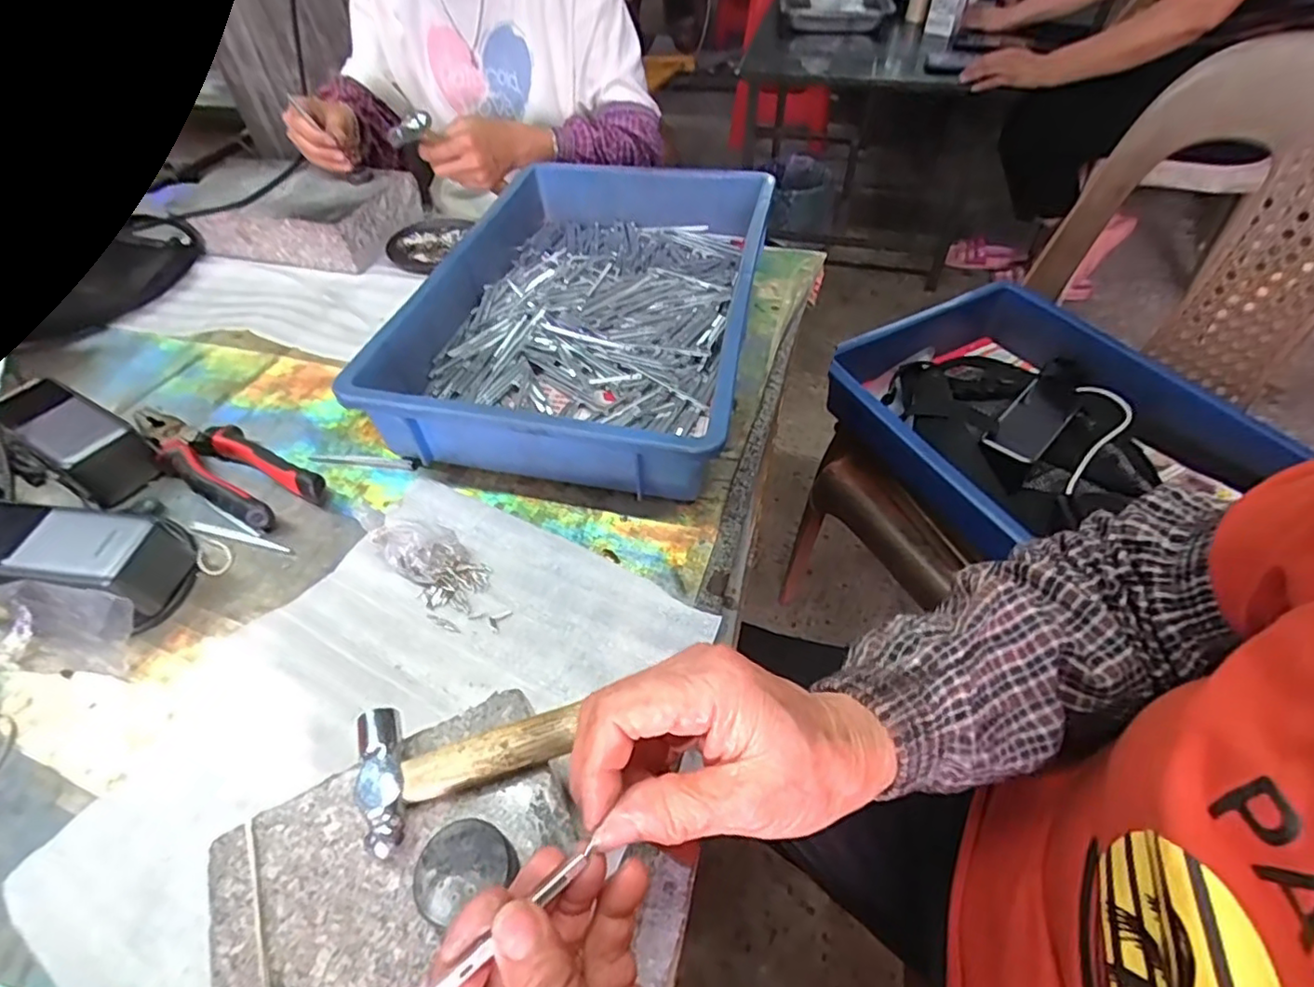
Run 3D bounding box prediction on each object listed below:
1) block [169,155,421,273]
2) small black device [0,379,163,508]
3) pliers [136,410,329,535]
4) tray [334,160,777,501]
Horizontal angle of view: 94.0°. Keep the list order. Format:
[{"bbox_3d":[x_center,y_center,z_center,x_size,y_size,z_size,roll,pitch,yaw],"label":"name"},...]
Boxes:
[{"bbox_3d":[-0.444,-0.354,0.754,0.242,0.050,0.153,8,50,8],"label":"block"},{"bbox_3d":[-0.475,-0.048,0.500,0.134,0.050,0.057,27,55,22],"label":"small black device"},{"bbox_3d":[-0.362,-0.030,0.505,0.215,0.027,0.059,27,55,22],"label":"pliers"},{"bbox_3d":[-0.057,-0.188,0.592,0.281,0.080,0.443,8,50,7],"label":"tray"}]

